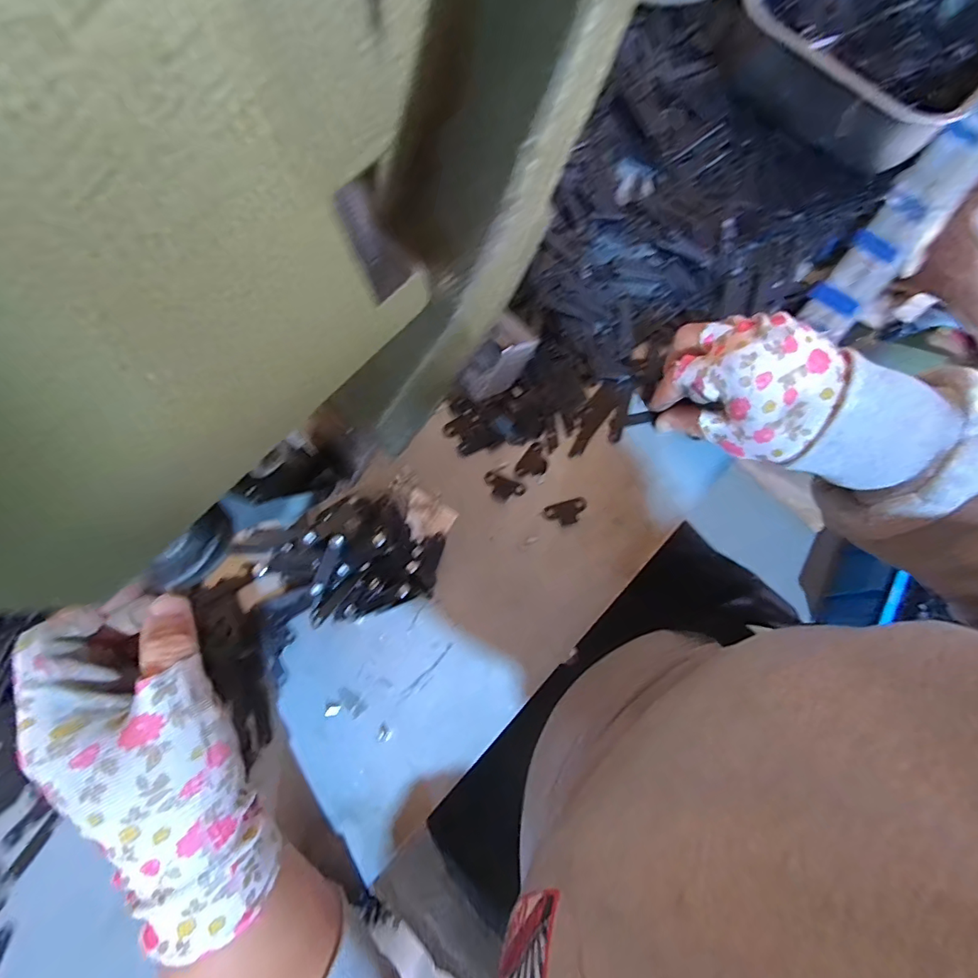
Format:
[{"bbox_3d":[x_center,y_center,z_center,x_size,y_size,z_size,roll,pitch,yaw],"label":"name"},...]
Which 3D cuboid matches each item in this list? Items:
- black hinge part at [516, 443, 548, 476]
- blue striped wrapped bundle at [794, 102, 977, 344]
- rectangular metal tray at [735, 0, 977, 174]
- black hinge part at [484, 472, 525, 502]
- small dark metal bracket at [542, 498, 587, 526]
[{"bbox_3d":[0.032,-0.019,0.337,0.018,0.004,0.026,33,80,7],"label":"black hinge part"},{"bbox_3d":[0.330,-0.216,0.360,0.050,0.034,0.291,41,81,8],"label":"blue striped wrapped bundle"},{"bbox_3d":[0.290,-0.342,0.368,0.184,0.063,0.176,-42,81,-8],"label":"rectangular metal tray"},{"bbox_3d":[0.009,0.000,0.334,0.029,0.004,0.017,25,79,5],"label":"black hinge part"},{"bbox_3d":[0.053,0.016,0.330,0.030,0.004,0.016,-16,78,-3],"label":"small dark metal bracket"}]

